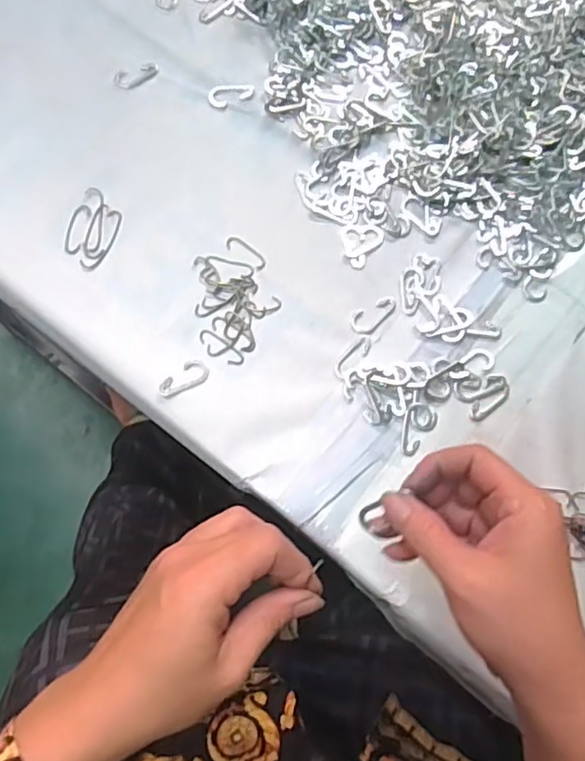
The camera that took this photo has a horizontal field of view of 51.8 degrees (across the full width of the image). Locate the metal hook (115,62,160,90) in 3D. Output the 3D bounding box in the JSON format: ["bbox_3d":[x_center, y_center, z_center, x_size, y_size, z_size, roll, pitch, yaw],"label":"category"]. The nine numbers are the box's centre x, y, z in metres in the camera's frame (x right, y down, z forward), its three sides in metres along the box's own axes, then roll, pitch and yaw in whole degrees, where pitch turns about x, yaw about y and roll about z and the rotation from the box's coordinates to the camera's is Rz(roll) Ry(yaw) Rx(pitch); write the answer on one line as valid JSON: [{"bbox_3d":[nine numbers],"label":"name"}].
[{"bbox_3d":[-0.127,-0.250,0.493,0.037,0.004,0.020,-30,75,-11],"label":"metal hook"}]

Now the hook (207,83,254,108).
[{"bbox_3d":[-0.050,-0.233,0.489,0.036,0.009,0.019,-26,74,-10],"label":"hook"}]

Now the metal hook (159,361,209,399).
[{"bbox_3d":[-0.074,0.000,0.409,0.036,0.004,0.017,-39,77,-14],"label":"metal hook"}]

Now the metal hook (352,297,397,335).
[{"bbox_3d":[0.058,-0.048,0.432,0.036,0.004,0.021,-41,77,-14],"label":"metal hook"}]

